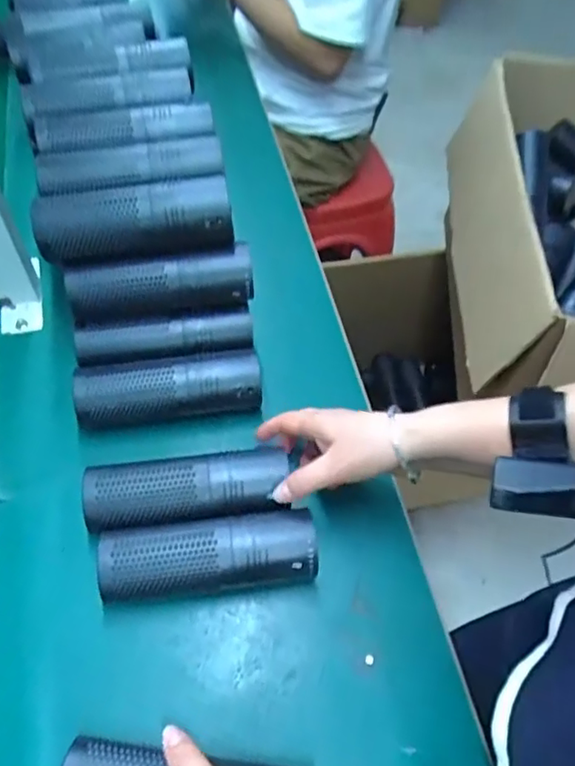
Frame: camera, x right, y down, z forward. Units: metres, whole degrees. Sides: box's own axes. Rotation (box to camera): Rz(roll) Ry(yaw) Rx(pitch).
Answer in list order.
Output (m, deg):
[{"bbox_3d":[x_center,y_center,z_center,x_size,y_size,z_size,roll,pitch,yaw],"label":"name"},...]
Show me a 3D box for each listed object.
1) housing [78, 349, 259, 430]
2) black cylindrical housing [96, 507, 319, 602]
[{"bbox_3d":[-0.110,0.010,0.550,0.167,0.060,0.051,-6,59,-7],"label":"housing"},{"bbox_3d":[-0.060,0.137,0.457,0.163,0.056,0.057,-3,59,-7],"label":"black cylindrical housing"}]

